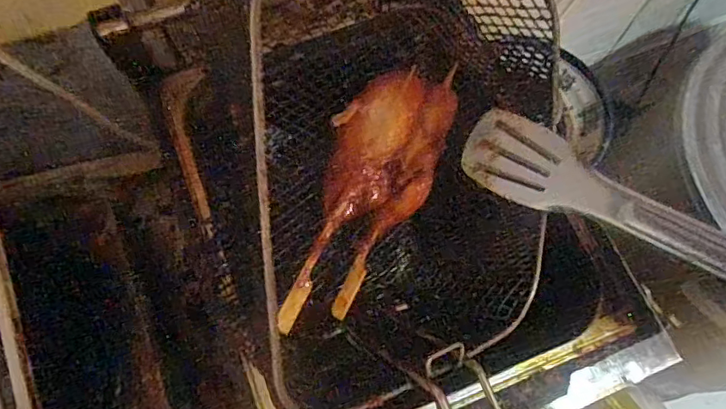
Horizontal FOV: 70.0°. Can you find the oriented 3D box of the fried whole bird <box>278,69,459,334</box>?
[{"bbox_3d":[0.002,-0.007,0.319,0.063,0.028,0.174,26,84,10],"label":"fried whole bird"}]

